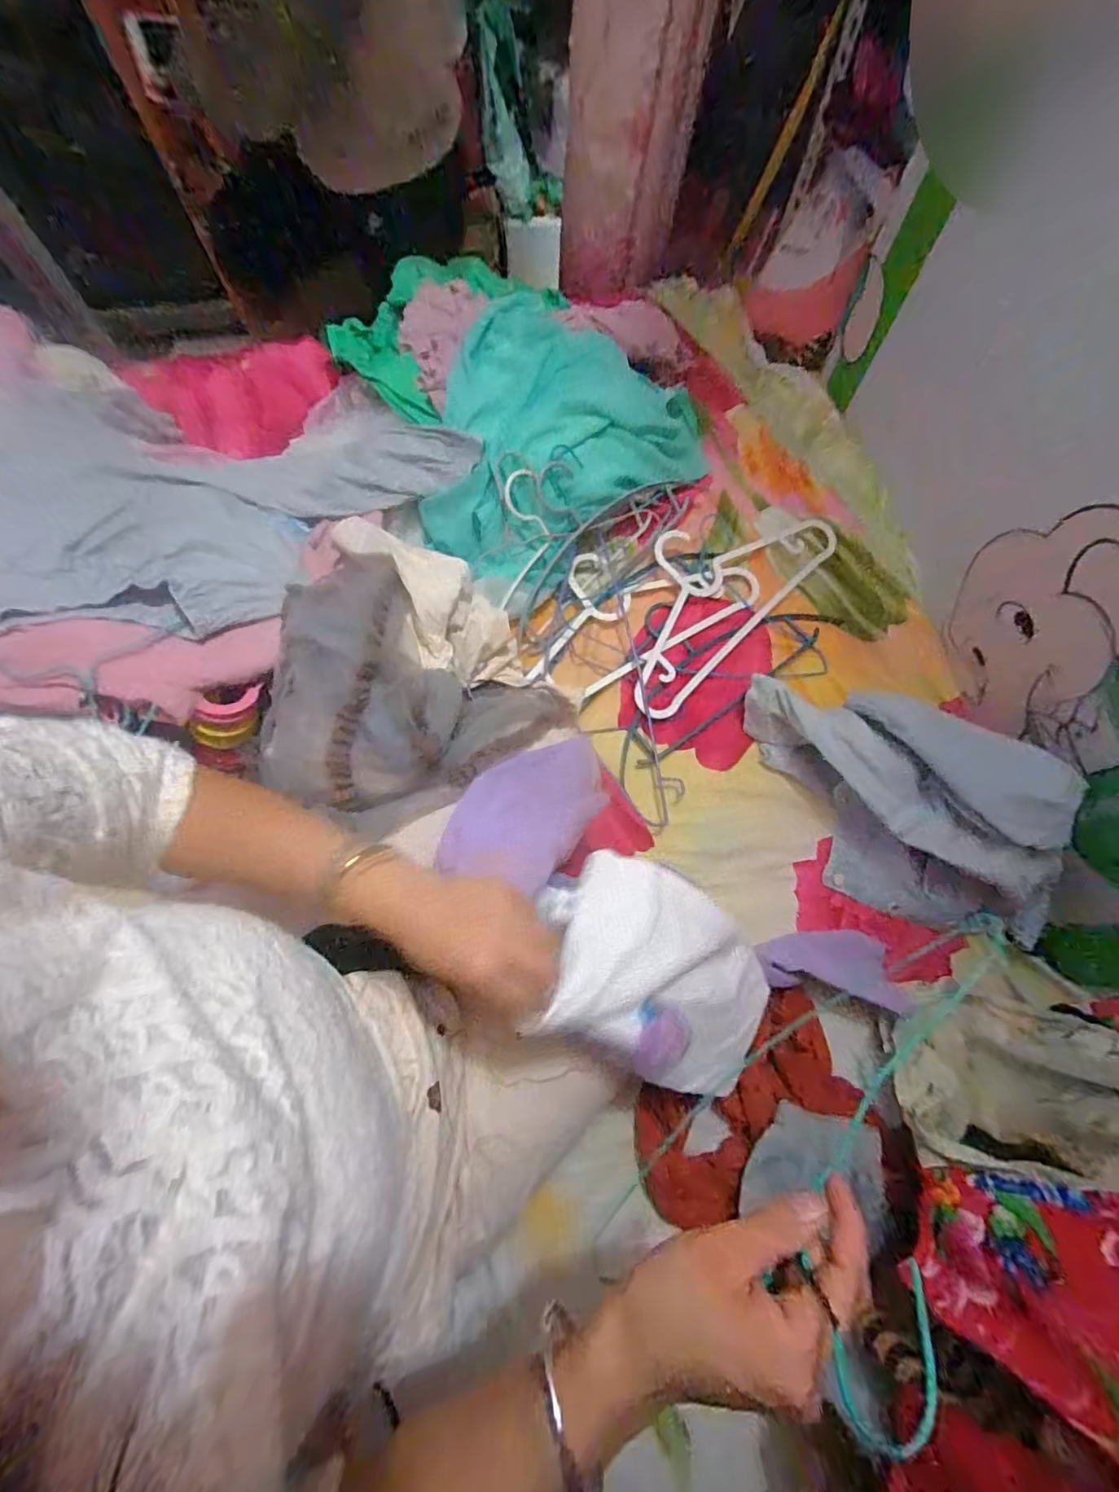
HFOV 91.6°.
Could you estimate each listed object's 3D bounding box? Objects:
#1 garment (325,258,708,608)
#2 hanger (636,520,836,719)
[{"bbox_3d":[-0.099,-0.488,0.750,0.422,0.111,0.530,-37,77,-11],"label":"garment"},{"bbox_3d":[0.201,-0.219,0.741,0.174,0.022,0.387,43,77,11],"label":"hanger"}]

